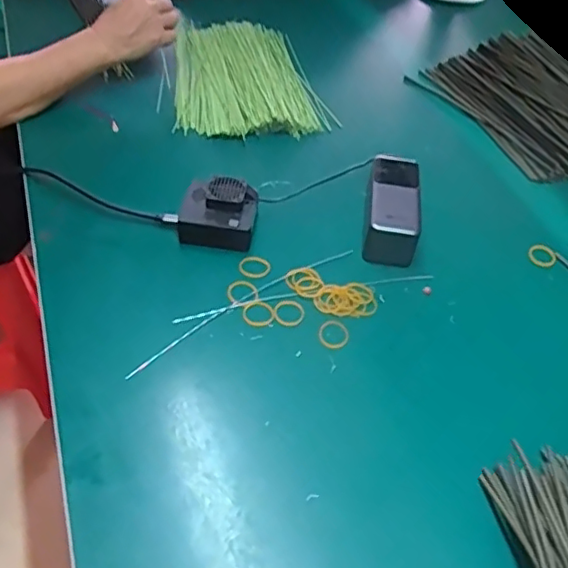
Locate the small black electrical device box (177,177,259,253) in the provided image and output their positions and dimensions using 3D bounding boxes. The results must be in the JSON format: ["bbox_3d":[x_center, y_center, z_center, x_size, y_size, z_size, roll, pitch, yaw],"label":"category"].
[{"bbox_3d":[-0.072,-0.078,0.661,0.080,0.050,0.066,7,48,0],"label":"small black electrical device box"}]

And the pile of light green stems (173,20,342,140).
[{"bbox_3d":[-0.047,-0.297,0.876,0.209,0.039,0.266,-1,48,-6],"label":"pile of light green stems"}]

